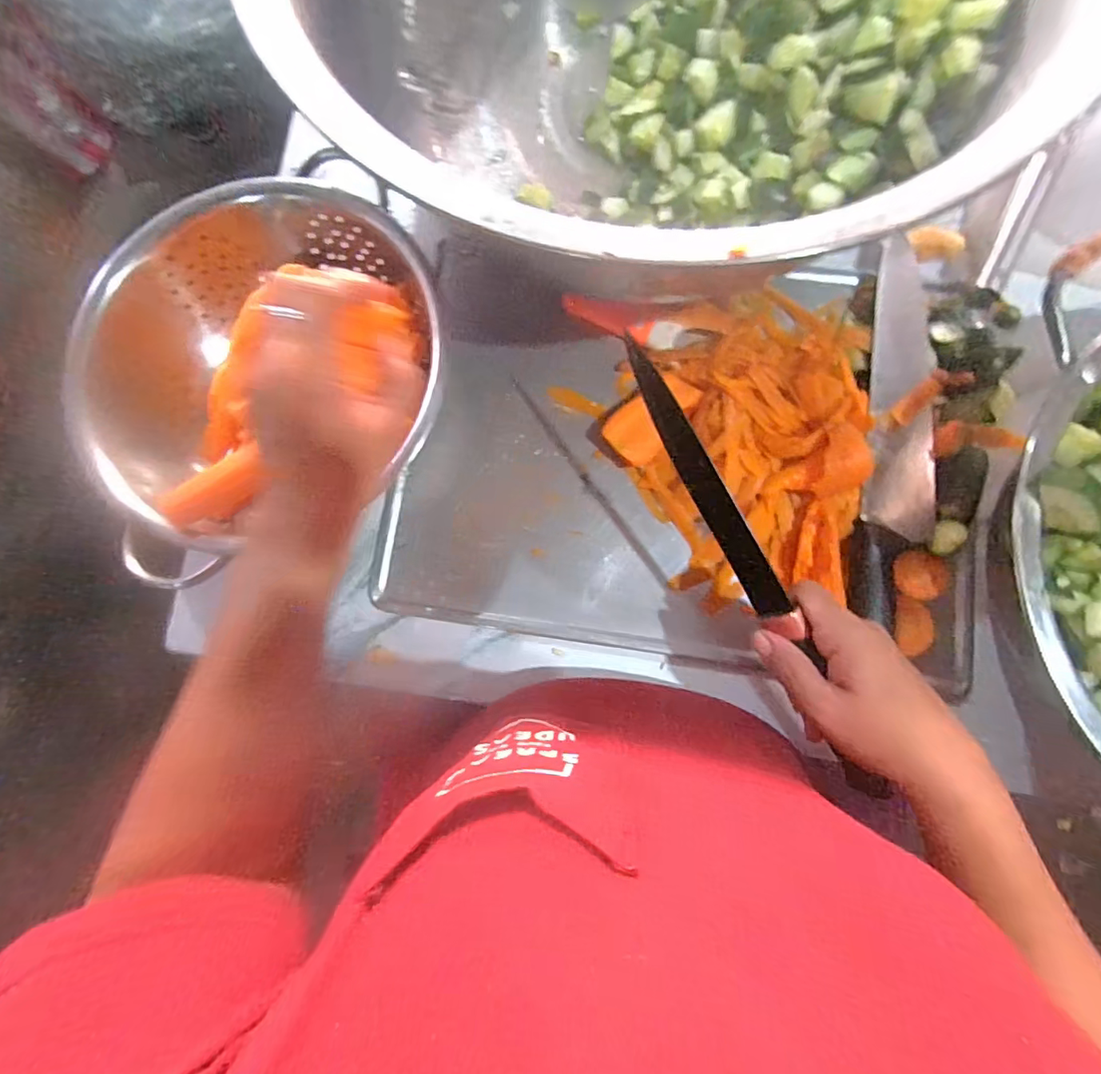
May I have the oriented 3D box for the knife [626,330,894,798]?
[{"bbox_3d":[0.121,0.020,0.313,0.016,0.021,0.302,-29,92,-2],"label":"knife"}]

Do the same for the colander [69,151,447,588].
[{"bbox_3d":[-0.209,-0.130,0.395,0.259,0.088,0.264,0,82,3],"label":"colander"}]

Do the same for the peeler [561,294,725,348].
[{"bbox_3d":[0.069,-0.172,0.426,0.125,0.013,0.027,21,84,5],"label":"peeler"}]

